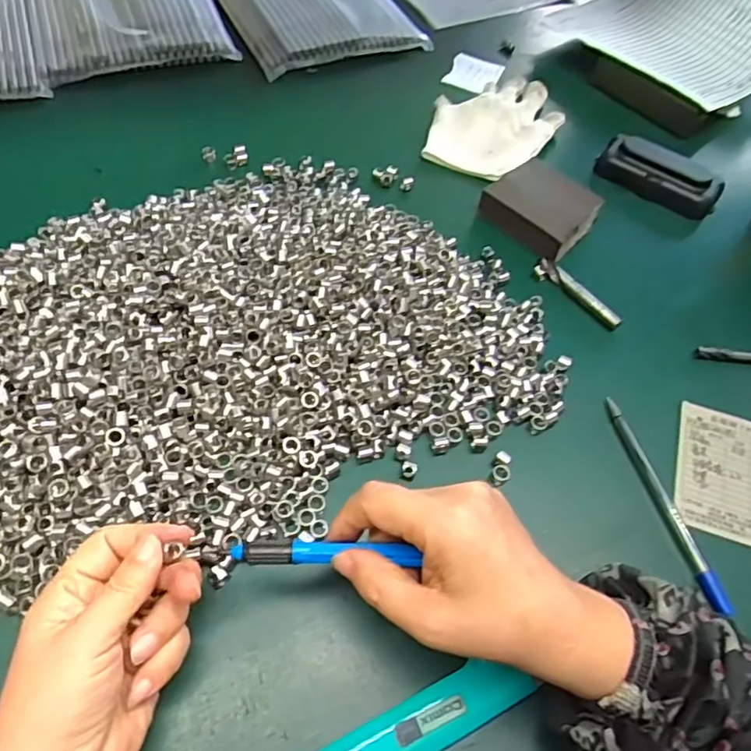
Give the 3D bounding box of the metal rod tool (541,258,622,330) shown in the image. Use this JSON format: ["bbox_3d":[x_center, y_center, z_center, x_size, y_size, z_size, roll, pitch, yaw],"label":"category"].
[{"bbox_3d":[0.154,-0.063,0.437,0.008,0.012,0.076,-30,64,-22],"label":"metal rod tool"}]

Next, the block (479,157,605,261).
[{"bbox_3d":[0.136,-0.137,0.472,0.070,0.022,0.079,-35,66,-24],"label":"block"}]

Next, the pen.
[{"bbox_3d":[0.175,0.073,0.353,0.011,0.011,0.137,-10,58,-11],"label":"pen"}]

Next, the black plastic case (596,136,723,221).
[{"bbox_3d":[0.251,-0.177,0.512,0.106,0.028,0.038,30,59,14],"label":"black plastic case"}]

